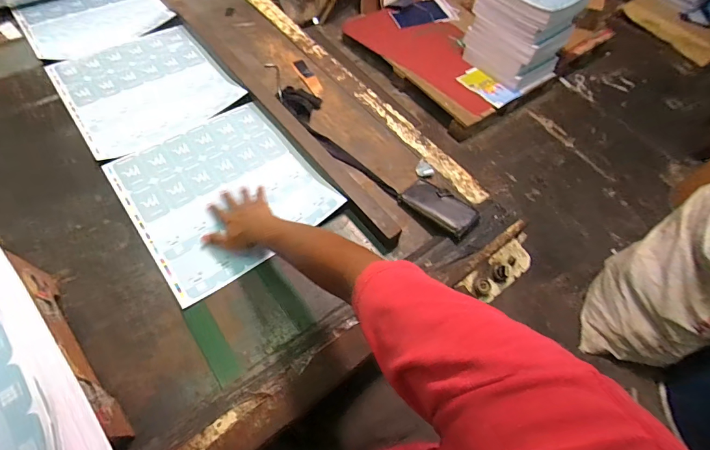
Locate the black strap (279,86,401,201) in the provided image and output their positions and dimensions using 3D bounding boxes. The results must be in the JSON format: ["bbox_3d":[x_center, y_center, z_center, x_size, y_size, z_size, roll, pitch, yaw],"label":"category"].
[{"bbox_3d":[-0.054,-0.209,0.843,0.086,0.029,0.433,-29,66,-20],"label":"black strap"}]

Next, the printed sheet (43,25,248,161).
[{"bbox_3d":[-0.522,-0.352,0.898,0.347,0.013,0.378,-35,68,-22],"label":"printed sheet"}]

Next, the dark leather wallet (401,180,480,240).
[{"bbox_3d":[0.178,-0.040,0.753,0.085,0.030,0.153,-39,70,-24],"label":"dark leather wallet"}]

